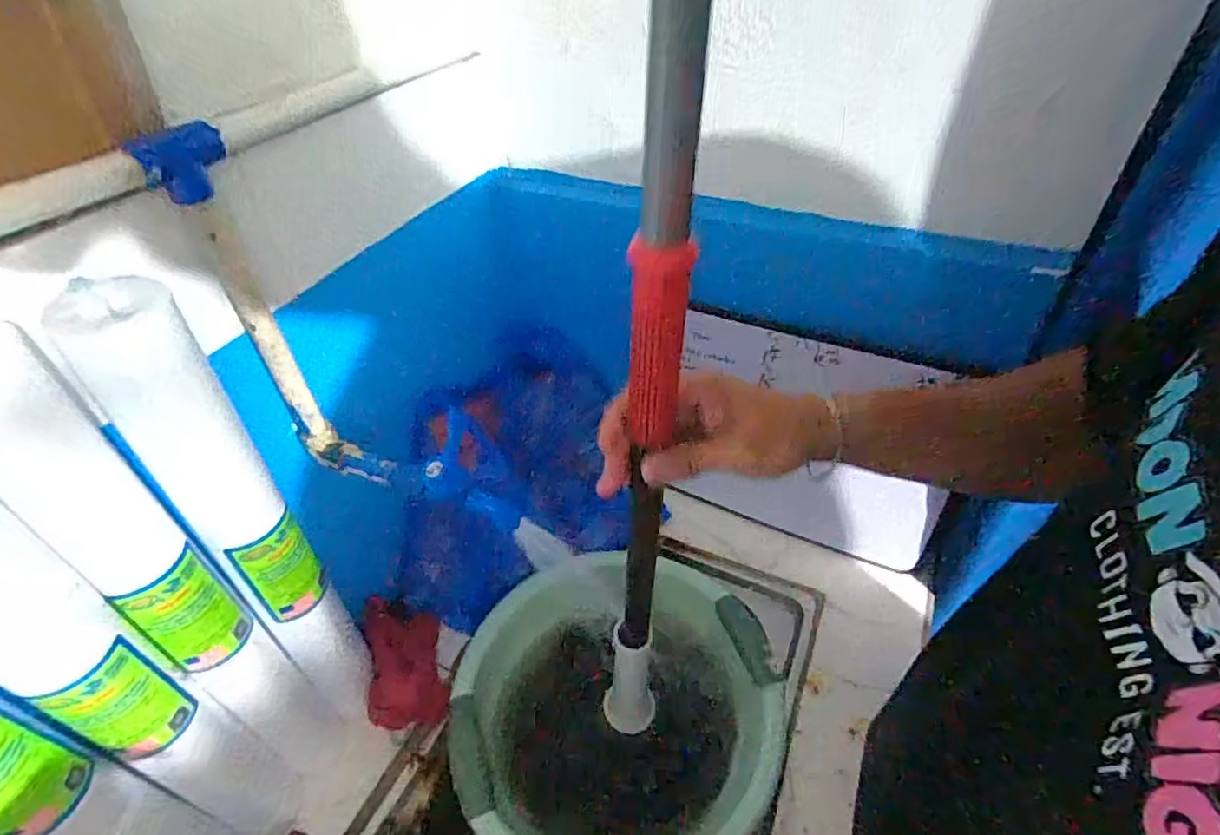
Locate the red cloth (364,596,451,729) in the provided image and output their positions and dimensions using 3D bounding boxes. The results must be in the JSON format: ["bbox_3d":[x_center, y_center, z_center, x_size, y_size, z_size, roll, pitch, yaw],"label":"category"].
[{"bbox_3d":[-0.228,0.270,0.672,0.076,0.060,0.130,-12,44,-11],"label":"red cloth"}]

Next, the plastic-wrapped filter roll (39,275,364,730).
[{"bbox_3d":[-0.286,0.102,0.496,0.068,0.468,0.069,-34,52,-30],"label":"plastic-wrapped filter roll"}]

